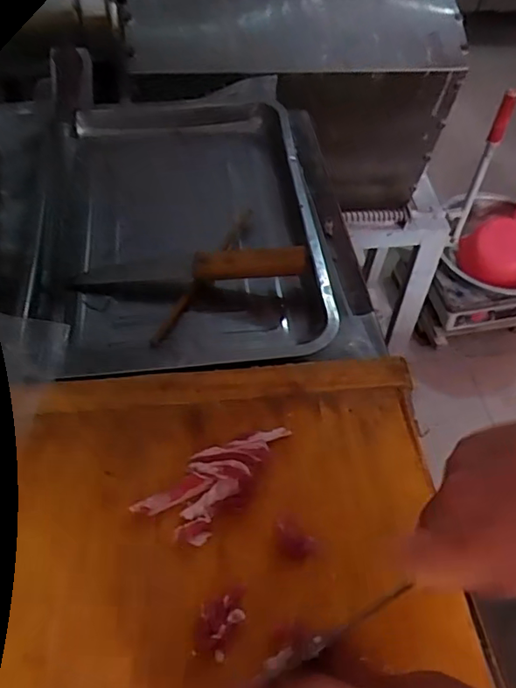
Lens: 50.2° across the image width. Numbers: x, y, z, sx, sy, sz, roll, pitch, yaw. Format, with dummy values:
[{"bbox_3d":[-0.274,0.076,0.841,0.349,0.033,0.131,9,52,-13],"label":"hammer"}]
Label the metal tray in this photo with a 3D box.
[{"bbox_3d":[-0.077,-0.130,0.584,0.254,0.050,0.373,-4,56,-7],"label":"metal tray"}]

